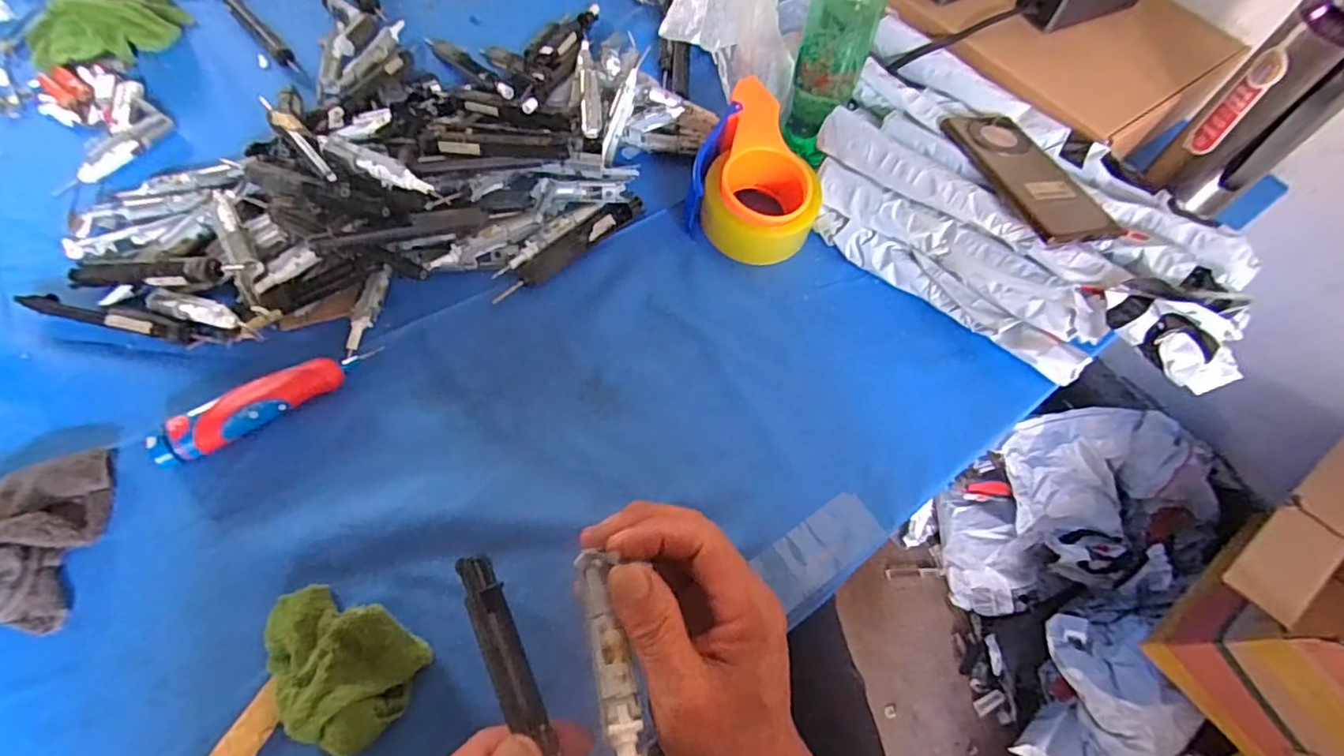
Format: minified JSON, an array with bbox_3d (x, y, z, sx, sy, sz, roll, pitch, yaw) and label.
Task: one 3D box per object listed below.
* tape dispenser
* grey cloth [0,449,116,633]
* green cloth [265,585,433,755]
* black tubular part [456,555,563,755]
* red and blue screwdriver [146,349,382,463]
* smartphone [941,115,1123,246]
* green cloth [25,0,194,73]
[{"bbox_3d":[0.081,-0.189,0.561,0.113,0.069,0.144,14,61,4],"label":"tape dispenser"},{"bbox_3d":[-0.421,0.098,0.396,0.069,0.039,0.113,4,60,-2],"label":"grey cloth"},{"bbox_3d":[-0.205,0.169,0.363,0.097,0.052,0.074,27,62,11],"label":"green cloth"},{"bbox_3d":[-0.061,0.157,0.269,0.017,0.020,0.164,-23,67,-16],"label":"black tubular part"},{"bbox_3d":[-0.301,0.017,0.453,0.149,0.025,0.027,-34,68,-20],"label":"red and blue screwdriver"},{"bbox_3d":[0.304,-0.179,0.524,0.076,0.014,0.169,-10,55,-13],"label":"smartphone"},{"bbox_3d":[-0.600,-0.376,0.642,0.113,0.050,0.148,41,66,18],"label":"green cloth"}]

